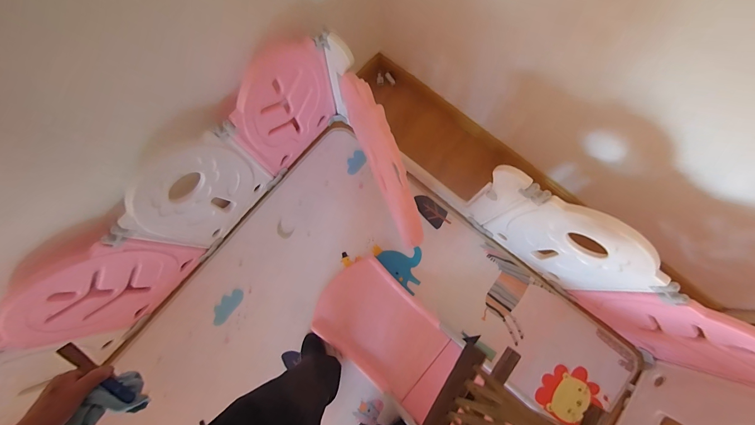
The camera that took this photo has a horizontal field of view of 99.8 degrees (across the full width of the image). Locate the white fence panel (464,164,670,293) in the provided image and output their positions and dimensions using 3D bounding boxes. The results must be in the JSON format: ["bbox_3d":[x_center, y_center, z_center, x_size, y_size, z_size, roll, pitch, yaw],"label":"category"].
[{"bbox_3d":[0.542,0.079,1.034,0.514,0.558,0.047,40,82,8],"label":"white fence panel"}]

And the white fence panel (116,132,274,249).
[{"bbox_3d":[-0.563,-0.052,1.050,0.025,0.578,0.385,37,81,8],"label":"white fence panel"}]

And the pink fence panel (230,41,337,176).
[{"bbox_3d":[-0.313,-0.352,1.129,0.033,0.525,0.406,40,82,8],"label":"pink fence panel"}]

